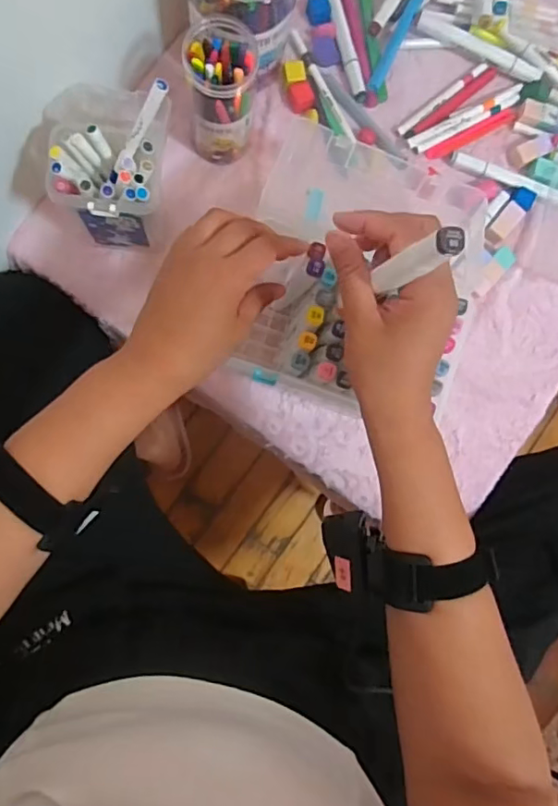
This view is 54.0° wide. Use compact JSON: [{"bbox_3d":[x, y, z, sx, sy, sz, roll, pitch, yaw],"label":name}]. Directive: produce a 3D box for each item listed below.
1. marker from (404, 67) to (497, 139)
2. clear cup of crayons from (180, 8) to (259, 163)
[{"bbox_3d":[0.187,-0.323,0.589,0.132,0.007,0.013,-40,93,-7],"label":"marker"},{"bbox_3d":[-0.054,-0.281,0.501,0.065,0.116,0.076,7,87,-7],"label":"clear cup of crayons"}]

